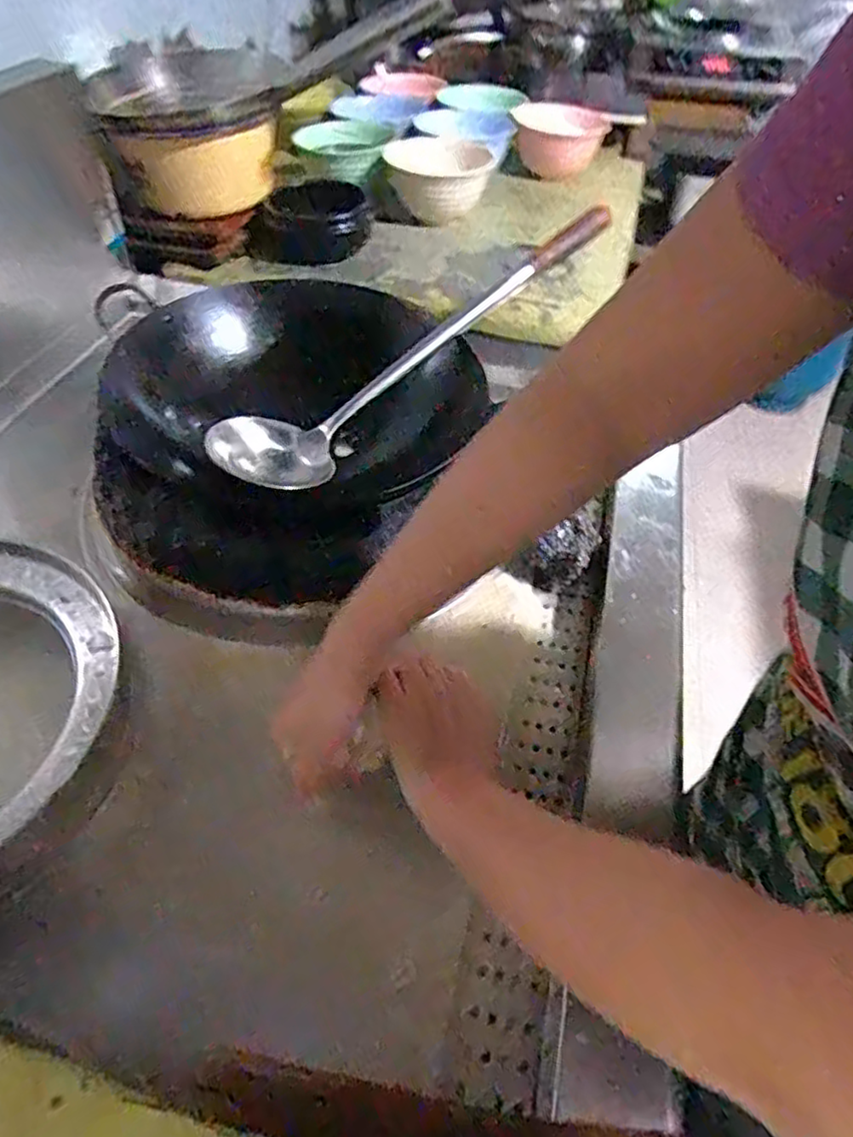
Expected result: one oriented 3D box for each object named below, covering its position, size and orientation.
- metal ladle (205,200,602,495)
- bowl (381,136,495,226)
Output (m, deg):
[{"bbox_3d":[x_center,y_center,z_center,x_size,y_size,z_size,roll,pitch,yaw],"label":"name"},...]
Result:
[{"bbox_3d":[0.004,-0.226,0.668,0.480,0.053,0.088,-35,55,-7],"label":"metal ladle"},{"bbox_3d":[0.019,-0.604,1.026,0.160,0.083,0.147,6,49,4],"label":"bowl"}]

